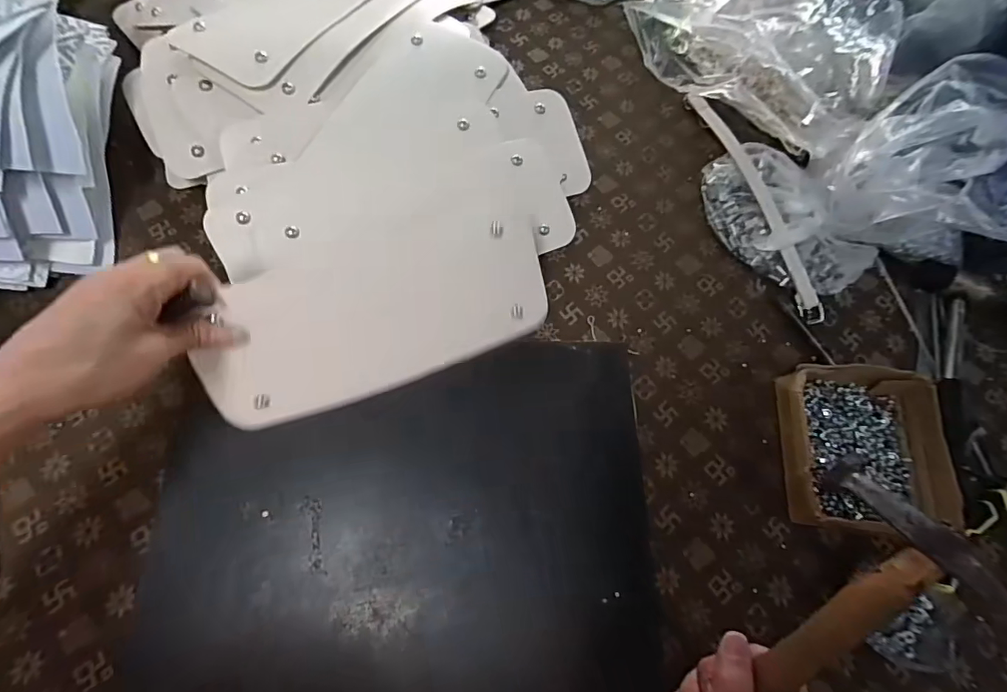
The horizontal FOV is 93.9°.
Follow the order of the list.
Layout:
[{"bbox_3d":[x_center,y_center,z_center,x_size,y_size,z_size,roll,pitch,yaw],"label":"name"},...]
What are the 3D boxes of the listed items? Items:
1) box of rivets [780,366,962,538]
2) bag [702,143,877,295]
[{"bbox_3d":[0.325,0.092,0.425,0.142,0.038,0.154,2,70,-3],"label":"box of rivets"},{"bbox_3d":[0.295,-0.135,0.503,0.115,0.042,0.186,-31,74,-9],"label":"bag"}]

